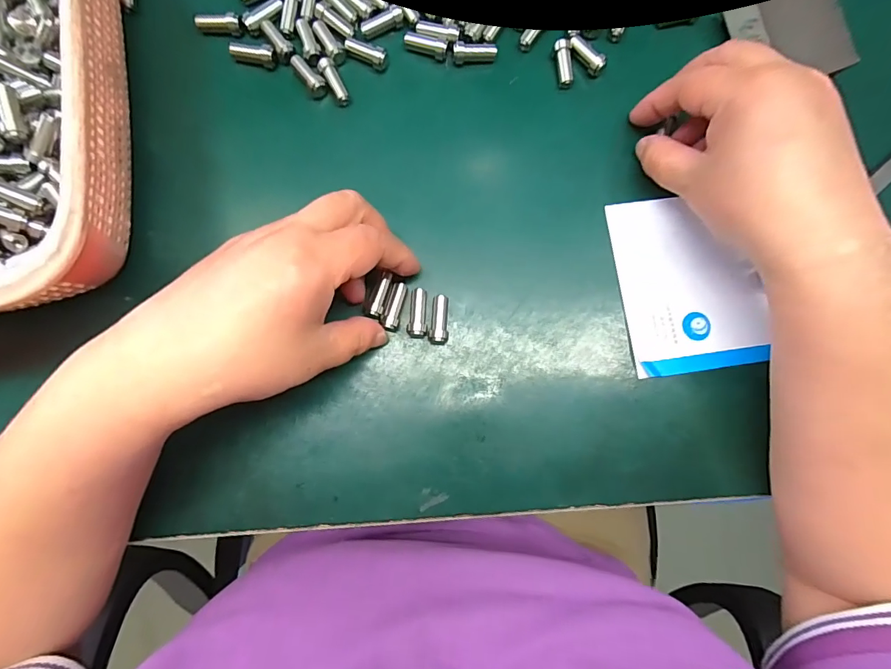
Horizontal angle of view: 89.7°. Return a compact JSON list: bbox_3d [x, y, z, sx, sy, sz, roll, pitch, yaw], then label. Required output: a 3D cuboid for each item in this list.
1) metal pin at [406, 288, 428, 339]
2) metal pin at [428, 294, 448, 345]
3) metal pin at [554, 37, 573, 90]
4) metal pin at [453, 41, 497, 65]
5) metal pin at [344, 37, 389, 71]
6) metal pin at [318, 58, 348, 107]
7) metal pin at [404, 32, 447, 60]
[{"bbox_3d":[-0.015,-0.012,0.253,0.011,0.009,0.028,7,83,-2],"label":"metal pin"},{"bbox_3d":[-0.003,-0.008,0.253,0.011,0.009,0.028,8,83,-1],"label":"metal pin"},{"bbox_3d":[0.073,-0.167,0.277,0.010,0.009,0.027,-8,84,-3],"label":"metal pin"},{"bbox_3d":[0.019,-0.172,0.274,0.027,0.009,0.009,-3,84,-3],"label":"metal pin"},{"bbox_3d":[-0.048,-0.171,0.270,0.027,0.009,0.010,27,83,1],"label":"metal pin"},{"bbox_3d":[-0.067,-0.151,0.268,0.009,0.009,0.027,-25,85,-5],"label":"metal pin"},{"bbox_3d":[-0.012,-0.176,0.272,0.026,0.007,0.010,15,83,-1],"label":"metal pin"}]

